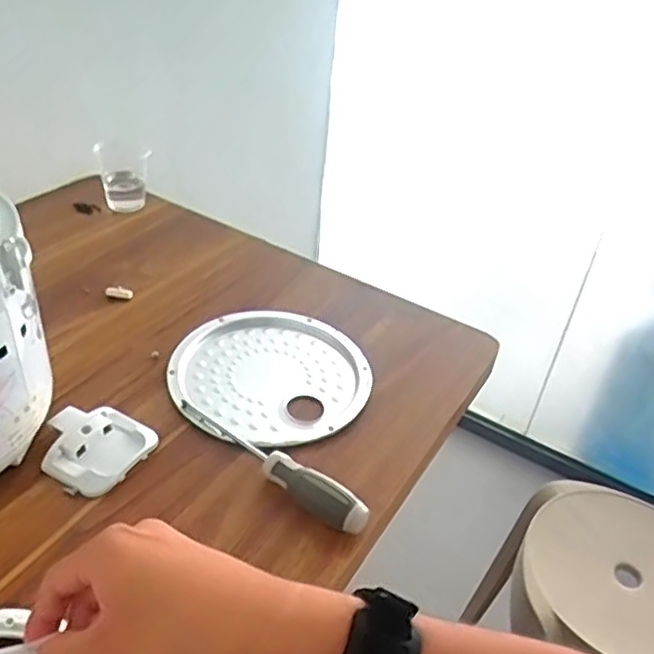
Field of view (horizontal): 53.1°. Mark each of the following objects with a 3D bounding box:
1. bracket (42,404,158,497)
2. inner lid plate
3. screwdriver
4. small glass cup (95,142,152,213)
[{"bbox_3d":[-0.181,0.090,0.512,0.075,0.018,0.074,22,39,22],"label":"bracket"},{"bbox_3d":[-0.052,0.042,0.610,0.179,0.010,0.178,4,36,-3],"label":"inner lid plate"},{"bbox_3d":[-0.048,0.101,0.512,0.186,0.024,0.024,30,42,29],"label":"screwdriver"},{"bbox_3d":[-0.267,-0.202,0.866,0.065,0.069,0.066,-12,39,-22],"label":"small glass cup"}]

